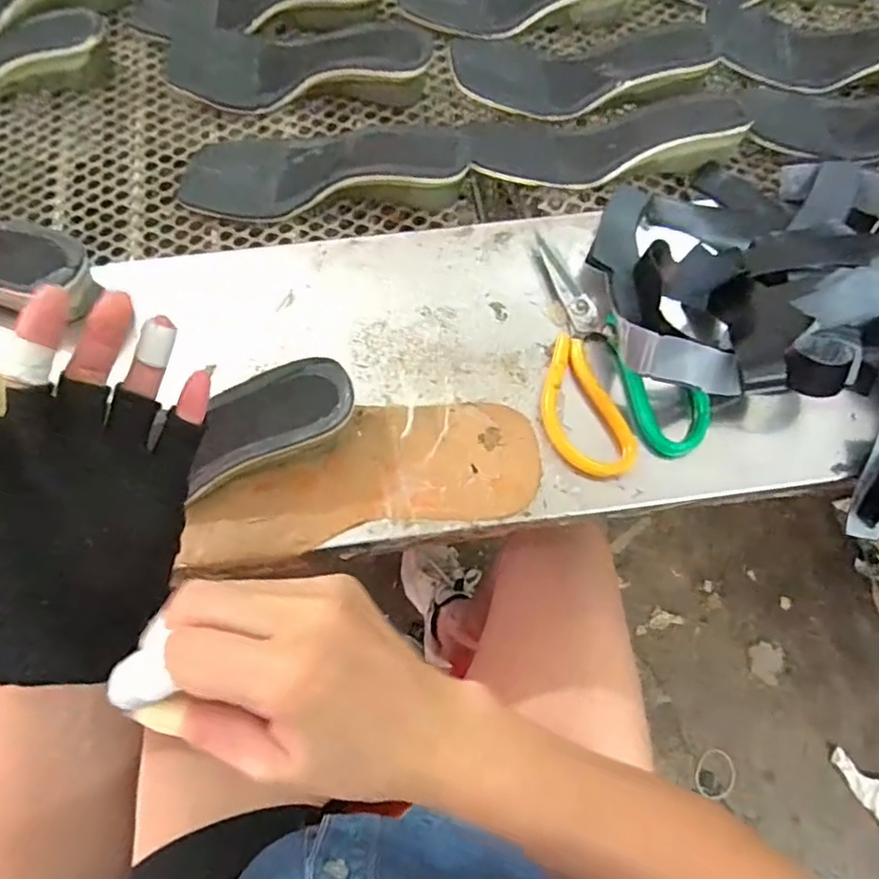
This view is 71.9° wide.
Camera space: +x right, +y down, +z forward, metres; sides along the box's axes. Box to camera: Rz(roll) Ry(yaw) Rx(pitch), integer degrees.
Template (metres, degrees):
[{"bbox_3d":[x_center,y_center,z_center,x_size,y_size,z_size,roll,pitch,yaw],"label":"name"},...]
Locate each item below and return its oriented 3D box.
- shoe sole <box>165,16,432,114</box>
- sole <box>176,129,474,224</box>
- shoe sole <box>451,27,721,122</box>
[{"bbox_3d":[-0.127,-0.323,0.515,0.232,0.037,0.085,13,70,4],"label":"shoe sole"},{"bbox_3d":[-0.097,-0.228,0.494,0.240,0.046,0.090,-1,70,-1],"label":"sole"},{"bbox_3d":[0.125,-0.321,0.533,0.219,0.036,0.075,-5,70,-3],"label":"shoe sole"}]

